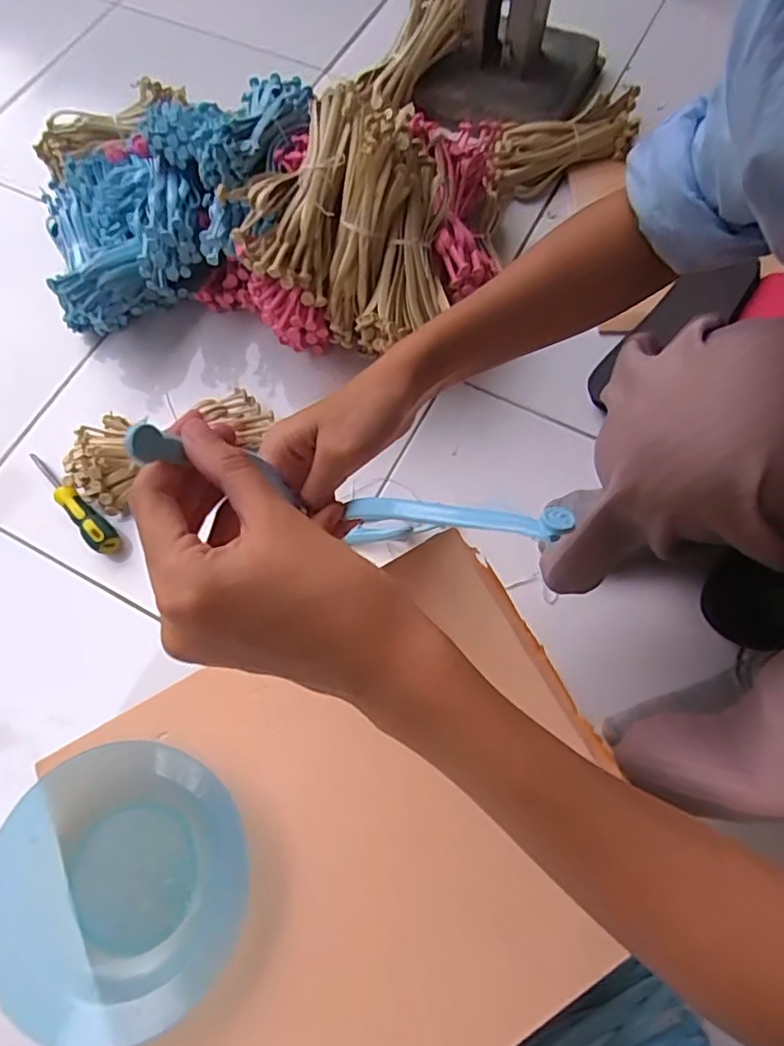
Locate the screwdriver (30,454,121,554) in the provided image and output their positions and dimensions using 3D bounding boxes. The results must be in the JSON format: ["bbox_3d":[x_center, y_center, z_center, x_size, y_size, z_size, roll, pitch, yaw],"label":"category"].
[{"bbox_3d":[-0.351,-0.023,0.643,0.156,0.027,0.029,41,76,14],"label":"screwdriver"}]

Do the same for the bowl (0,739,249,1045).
[{"bbox_3d":[-0.139,0.183,0.302,0.120,0.024,0.126,-17,70,-5],"label":"bowl"}]

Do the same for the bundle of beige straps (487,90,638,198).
[{"bbox_3d":[0.218,-0.488,0.768,0.228,0.058,0.072,-22,71,-7],"label":"bundle of beige straps"}]

